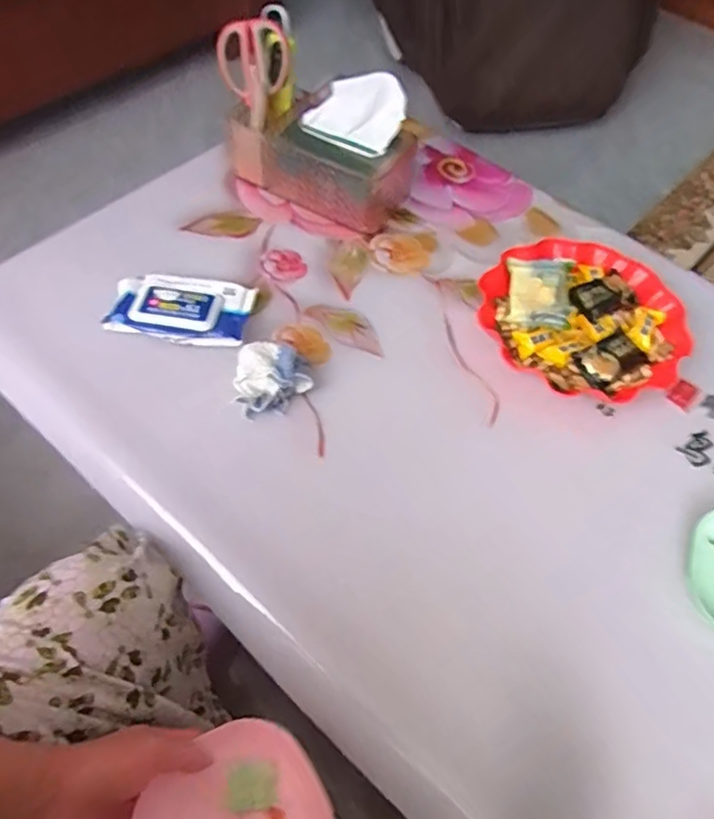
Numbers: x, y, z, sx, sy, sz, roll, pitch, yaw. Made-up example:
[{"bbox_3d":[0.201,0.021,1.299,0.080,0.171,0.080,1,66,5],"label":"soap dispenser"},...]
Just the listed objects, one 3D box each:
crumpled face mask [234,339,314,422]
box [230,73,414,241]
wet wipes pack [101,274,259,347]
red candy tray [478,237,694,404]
[{"bbox_3d":[-0.089,-0.034,0.636,0.076,0.048,0.066,-7,58,-8],"label":"crumpled face mask"},{"bbox_3d":[-0.046,-0.346,0.784,0.231,0.135,0.128,24,59,12],"label":"box"},{"bbox_3d":[-0.201,-0.114,0.693,0.153,0.028,0.086,8,57,1],"label":"wet wipes pack"},{"bbox_3d":[0.259,-0.108,0.706,0.233,0.045,0.221,5,57,0],"label":"red candy tray"}]

